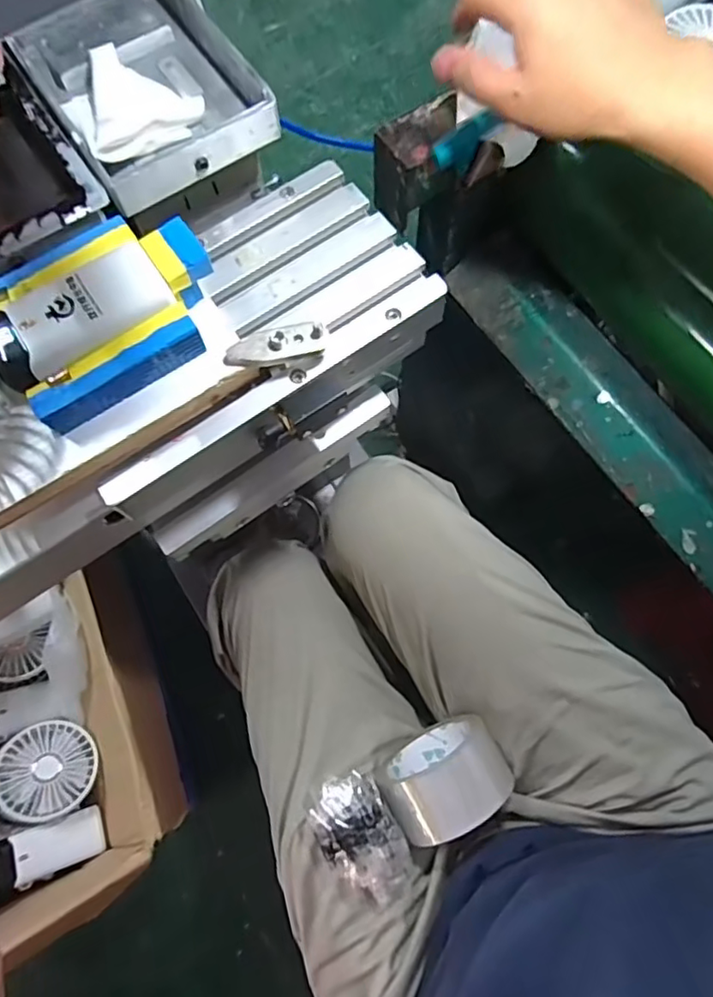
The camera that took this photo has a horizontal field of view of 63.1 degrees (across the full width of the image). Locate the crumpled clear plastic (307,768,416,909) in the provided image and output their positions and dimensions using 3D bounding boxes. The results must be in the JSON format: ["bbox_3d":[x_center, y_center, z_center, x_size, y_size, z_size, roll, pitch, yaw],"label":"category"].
[{"bbox_3d":[0.004,0.253,0.429,0.056,0.033,0.094,-27,74,-6],"label":"crumpled clear plastic"}]

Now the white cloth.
[{"bbox_3d":[-0.143,-0.241,0.351,0.070,0.019,0.083,-39,76,-9],"label":"white cloth"}]

